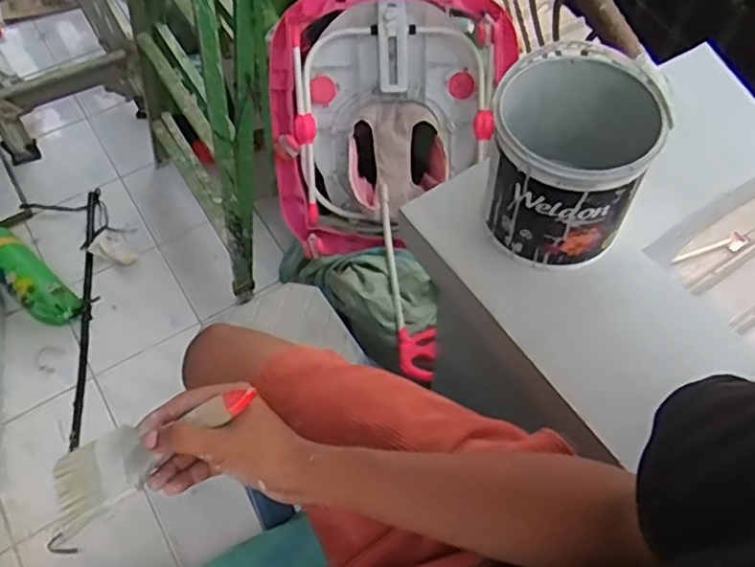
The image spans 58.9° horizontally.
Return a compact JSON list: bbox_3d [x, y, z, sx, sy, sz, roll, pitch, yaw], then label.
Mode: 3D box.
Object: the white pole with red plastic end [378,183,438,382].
[{"bbox_3d":[0.061,-0.003,1.600,0.094,0.084,0.482,-12,76,-5],"label":"white pole with red plastic end"}]

